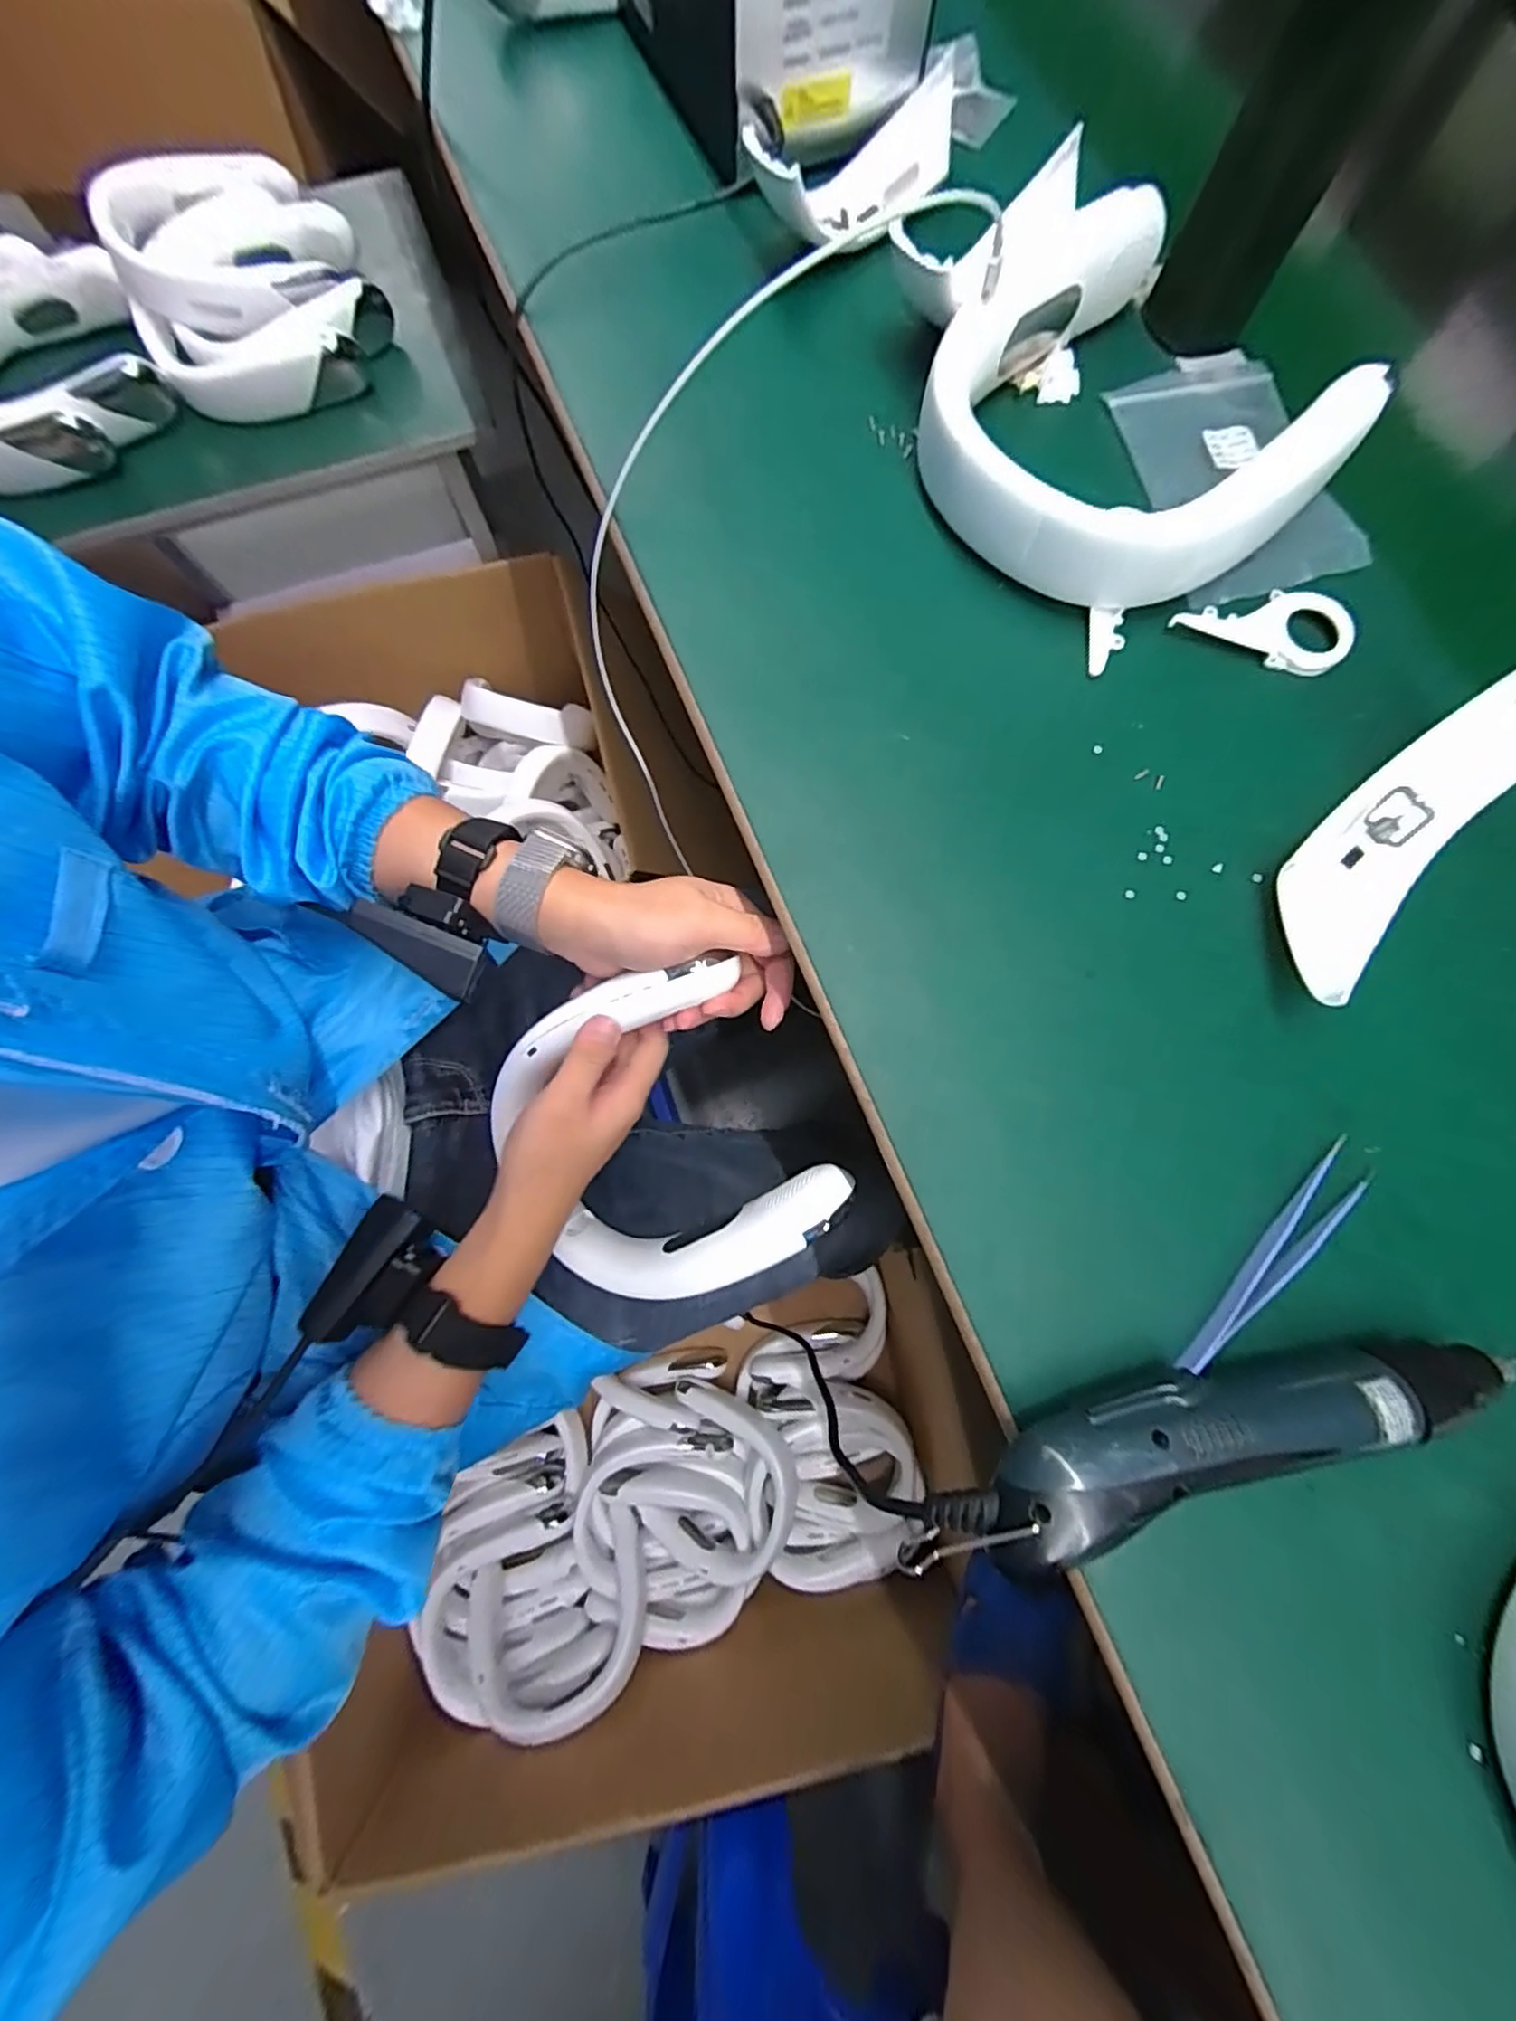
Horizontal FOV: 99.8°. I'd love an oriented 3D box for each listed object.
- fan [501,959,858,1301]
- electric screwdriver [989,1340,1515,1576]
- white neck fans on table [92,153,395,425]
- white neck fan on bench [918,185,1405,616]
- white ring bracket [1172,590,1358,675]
[{"bbox_3d":[-0.067,0.081,0.388,0.203,0.047,0.193,-34,90,19],"label":"fan"},{"bbox_3d":[0.187,0.158,0.249,0.213,0.039,0.040,-12,79,-3],"label":"electric screwdriver"},{"bbox_3d":[-0.520,-0.747,0.657,0.232,0.080,0.223,-22,80,-5],"label":"white neck fans on table"},{"bbox_3d":[0.187,-0.301,0.328,0.189,0.051,0.185,43,81,7],"label":"white neck fan on bench"},{"bbox_3d":[0.263,-0.204,0.332,0.088,0.007,0.043,20,79,3],"label":"white ring bracket"}]

